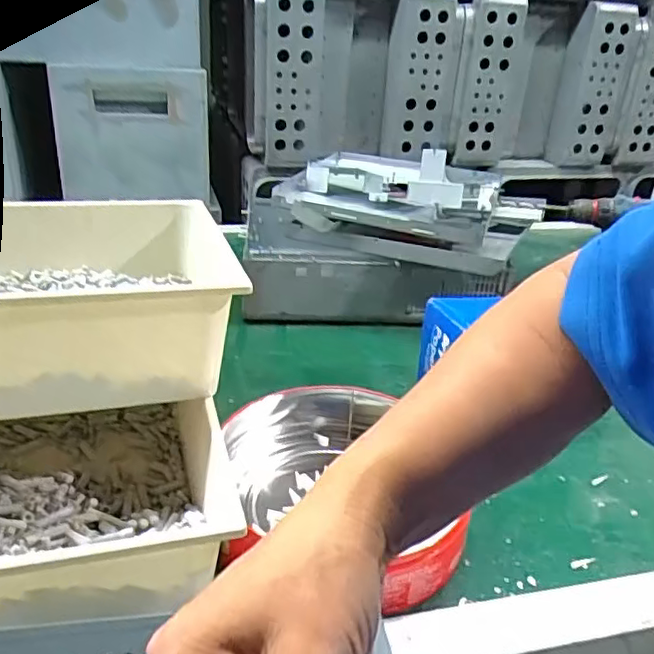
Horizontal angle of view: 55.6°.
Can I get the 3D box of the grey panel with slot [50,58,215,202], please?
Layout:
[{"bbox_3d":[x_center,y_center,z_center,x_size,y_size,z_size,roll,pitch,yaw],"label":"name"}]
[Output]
[{"bbox_3d":[-0.381,-0.370,1.198,0.290,0.276,0.029,0,37,-2],"label":"grey panel with slot"}]

